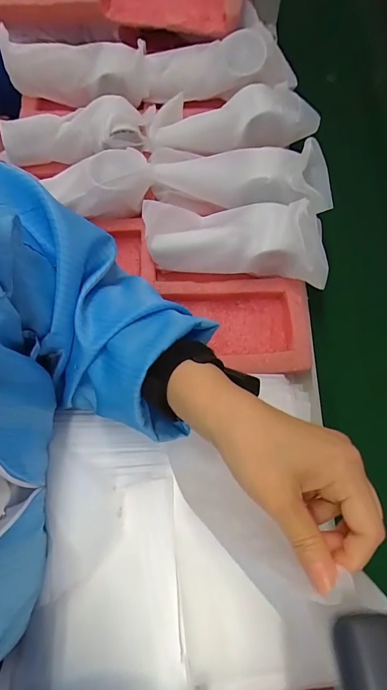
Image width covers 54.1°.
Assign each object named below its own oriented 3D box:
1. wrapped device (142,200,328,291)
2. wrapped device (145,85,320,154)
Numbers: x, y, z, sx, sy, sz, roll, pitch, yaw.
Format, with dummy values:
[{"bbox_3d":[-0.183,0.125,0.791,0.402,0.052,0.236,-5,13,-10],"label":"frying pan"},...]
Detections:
[{"bbox_3d":[0.043,-0.110,0.402,0.188,0.056,0.069,10,72,3],"label":"wrapped device"},{"bbox_3d":[0.040,-0.255,0.428,0.190,0.045,0.064,-2,72,-1],"label":"wrapped device"}]

